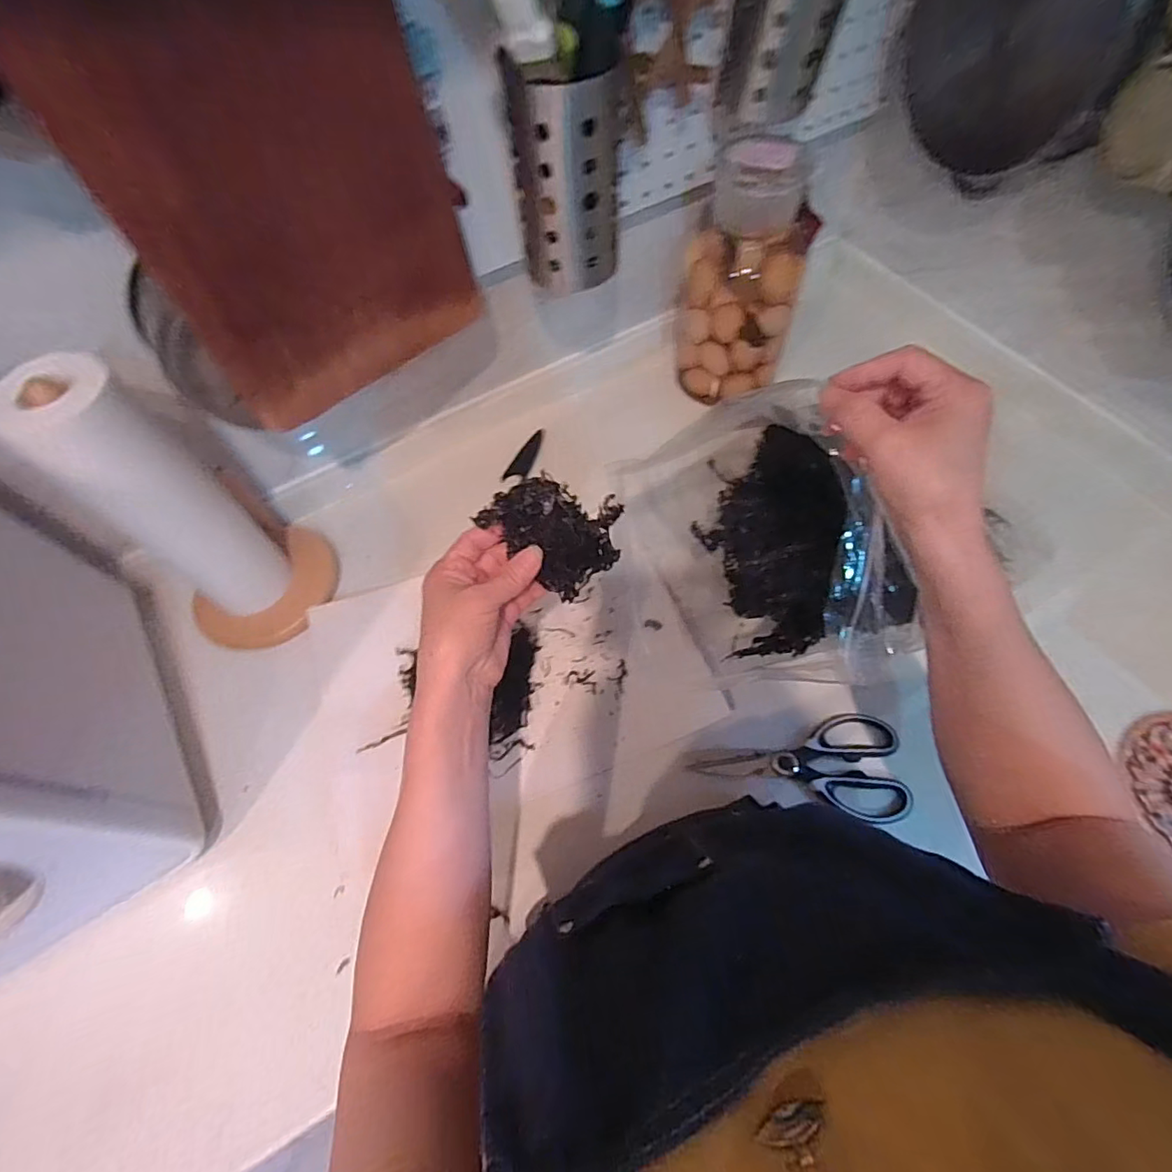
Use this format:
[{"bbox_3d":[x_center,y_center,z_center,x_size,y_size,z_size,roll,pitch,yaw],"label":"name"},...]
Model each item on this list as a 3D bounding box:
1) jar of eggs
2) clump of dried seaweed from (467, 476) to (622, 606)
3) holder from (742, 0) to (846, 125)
[{"bbox_3d":[0.189,-0.375,0.675,0.149,0.270,0.119,7,61,8],"label":"jar of eggs"},{"bbox_3d":[-0.017,-0.040,0.359,0.083,0.015,0.078,47,116,-4],"label":"clump of dried seaweed"},{"bbox_3d":[0.200,-0.523,0.490,0.073,0.154,0.079,16,63,13],"label":"holder"}]

